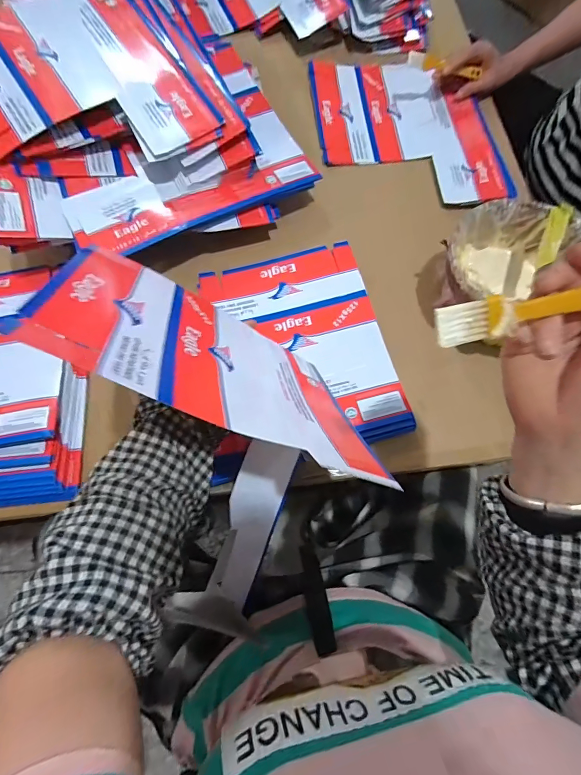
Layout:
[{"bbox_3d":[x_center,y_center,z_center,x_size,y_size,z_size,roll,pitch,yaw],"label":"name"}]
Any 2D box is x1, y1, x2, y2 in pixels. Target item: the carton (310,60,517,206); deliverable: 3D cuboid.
[{"bbox_3d":[0.202,-0.456,0.653,0.296,0.026,0.347,-5,73,-4],"label":"carton"}]

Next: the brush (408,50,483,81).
[{"bbox_3d":[0.264,-0.558,0.654,0.129,0.025,0.015,3,72,-15],"label":"brush"}]

